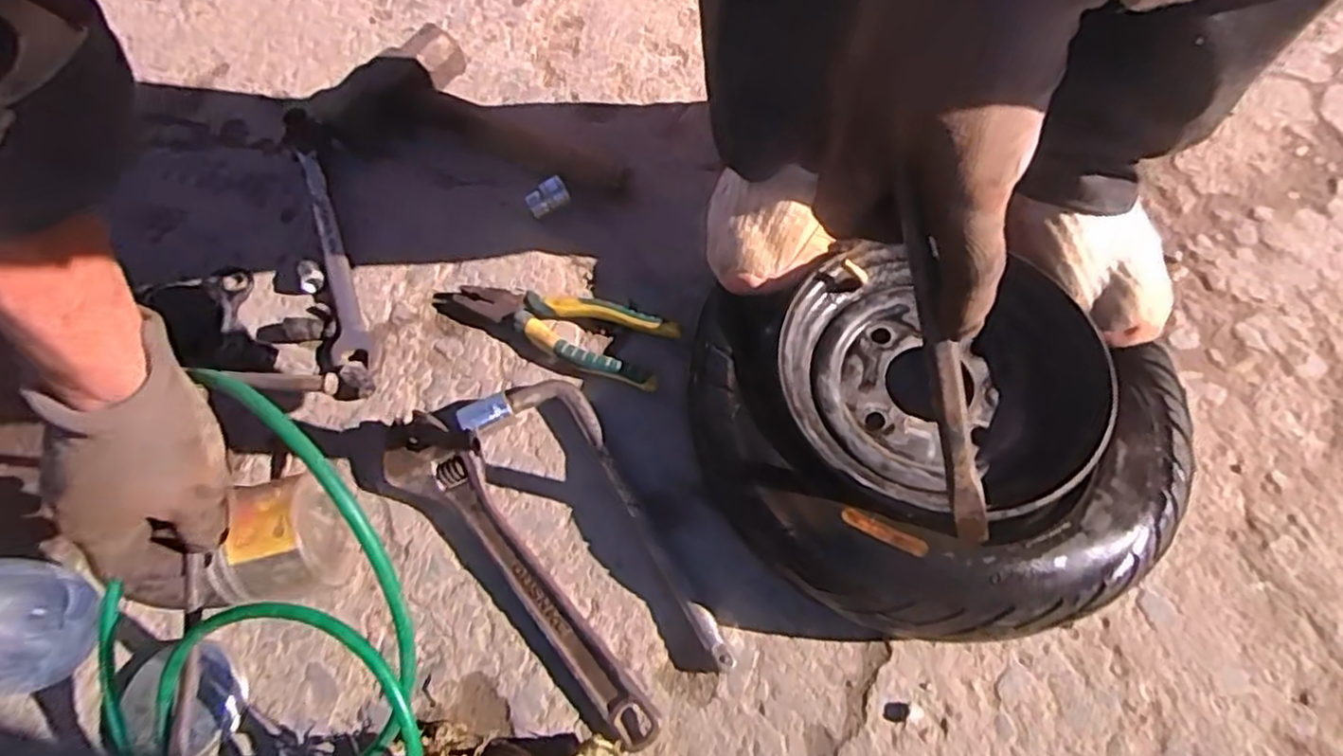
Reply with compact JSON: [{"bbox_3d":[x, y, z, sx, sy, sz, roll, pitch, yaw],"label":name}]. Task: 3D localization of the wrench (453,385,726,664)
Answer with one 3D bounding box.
[{"bbox_3d":[-0.040,0.085,0.536,0.268,0.022,0.077,37,71,20],"label":"wrench"}]

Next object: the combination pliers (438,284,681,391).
[{"bbox_3d":[-0.102,-0.049,0.609,0.212,0.023,0.065,19,66,13],"label":"combination pliers"}]

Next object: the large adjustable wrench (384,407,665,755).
[{"bbox_3d":[-0.110,0.136,0.510,0.051,0.031,0.280,-40,68,-15],"label":"large adjustable wrench"}]

